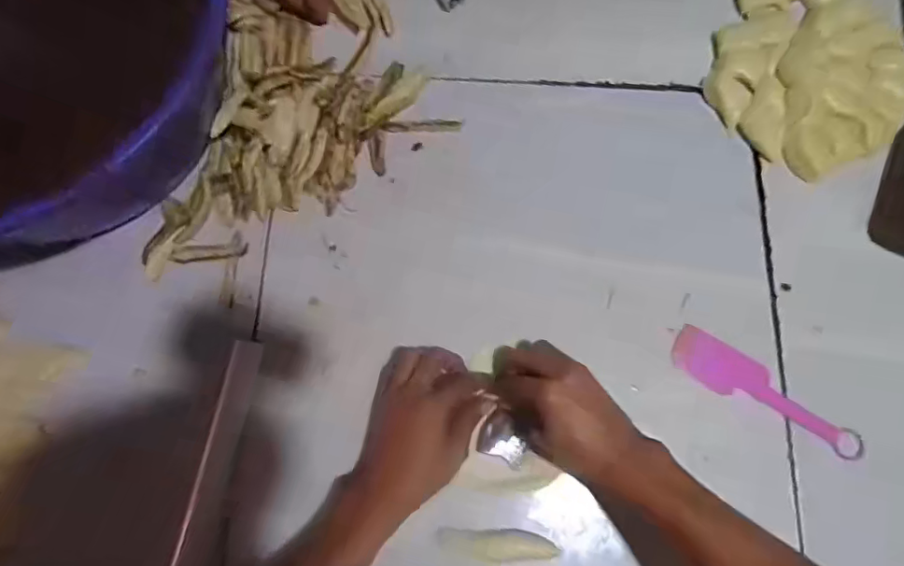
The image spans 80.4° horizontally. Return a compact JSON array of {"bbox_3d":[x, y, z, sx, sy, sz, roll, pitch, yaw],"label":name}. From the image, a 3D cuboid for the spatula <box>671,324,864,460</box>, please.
[{"bbox_3d":[0.291,0.103,0.495,0.180,0.010,0.044,32,76,8],"label":"spatula"}]

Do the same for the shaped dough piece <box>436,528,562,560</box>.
[{"bbox_3d":[0.039,0.225,0.461,0.100,0.007,0.023,1,74,0],"label":"shaped dough piece"}]

